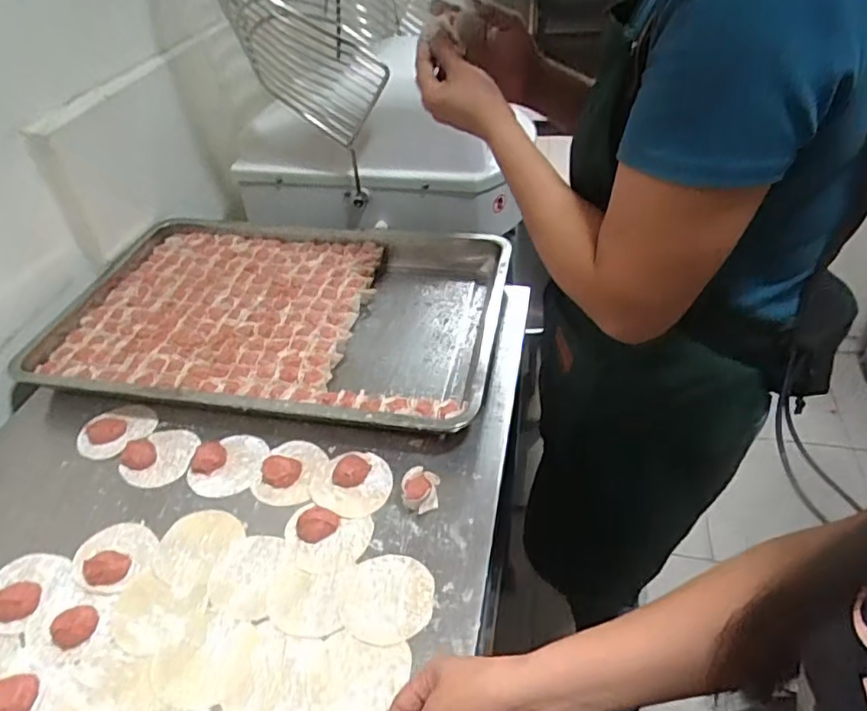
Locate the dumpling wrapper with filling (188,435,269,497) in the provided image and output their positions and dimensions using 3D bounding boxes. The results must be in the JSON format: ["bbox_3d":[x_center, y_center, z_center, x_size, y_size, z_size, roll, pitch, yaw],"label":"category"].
[{"bbox_3d":[-0.226,0.116,0.659,0.079,0.015,0.077,-3,41,2],"label":"dumpling wrapper with filling"}]

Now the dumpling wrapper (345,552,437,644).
[{"bbox_3d":[-0.040,0.216,0.539,0.078,0.004,0.079,-2,41,2],"label":"dumpling wrapper"}]

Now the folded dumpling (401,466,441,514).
[{"bbox_3d":[-0.012,0.137,0.608,0.035,0.033,0.038,2,41,7],"label":"folded dumpling"}]

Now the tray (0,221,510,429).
[{"bbox_3d":[-0.205,-0.056,0.828,0.585,0.051,0.388,5,42,11],"label":"tray"}]

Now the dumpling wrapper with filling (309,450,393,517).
[{"bbox_3d":[-0.088,0.128,0.631,0.084,0.020,0.081,-5,41,-1],"label":"dumpling wrapper with filling"}]

